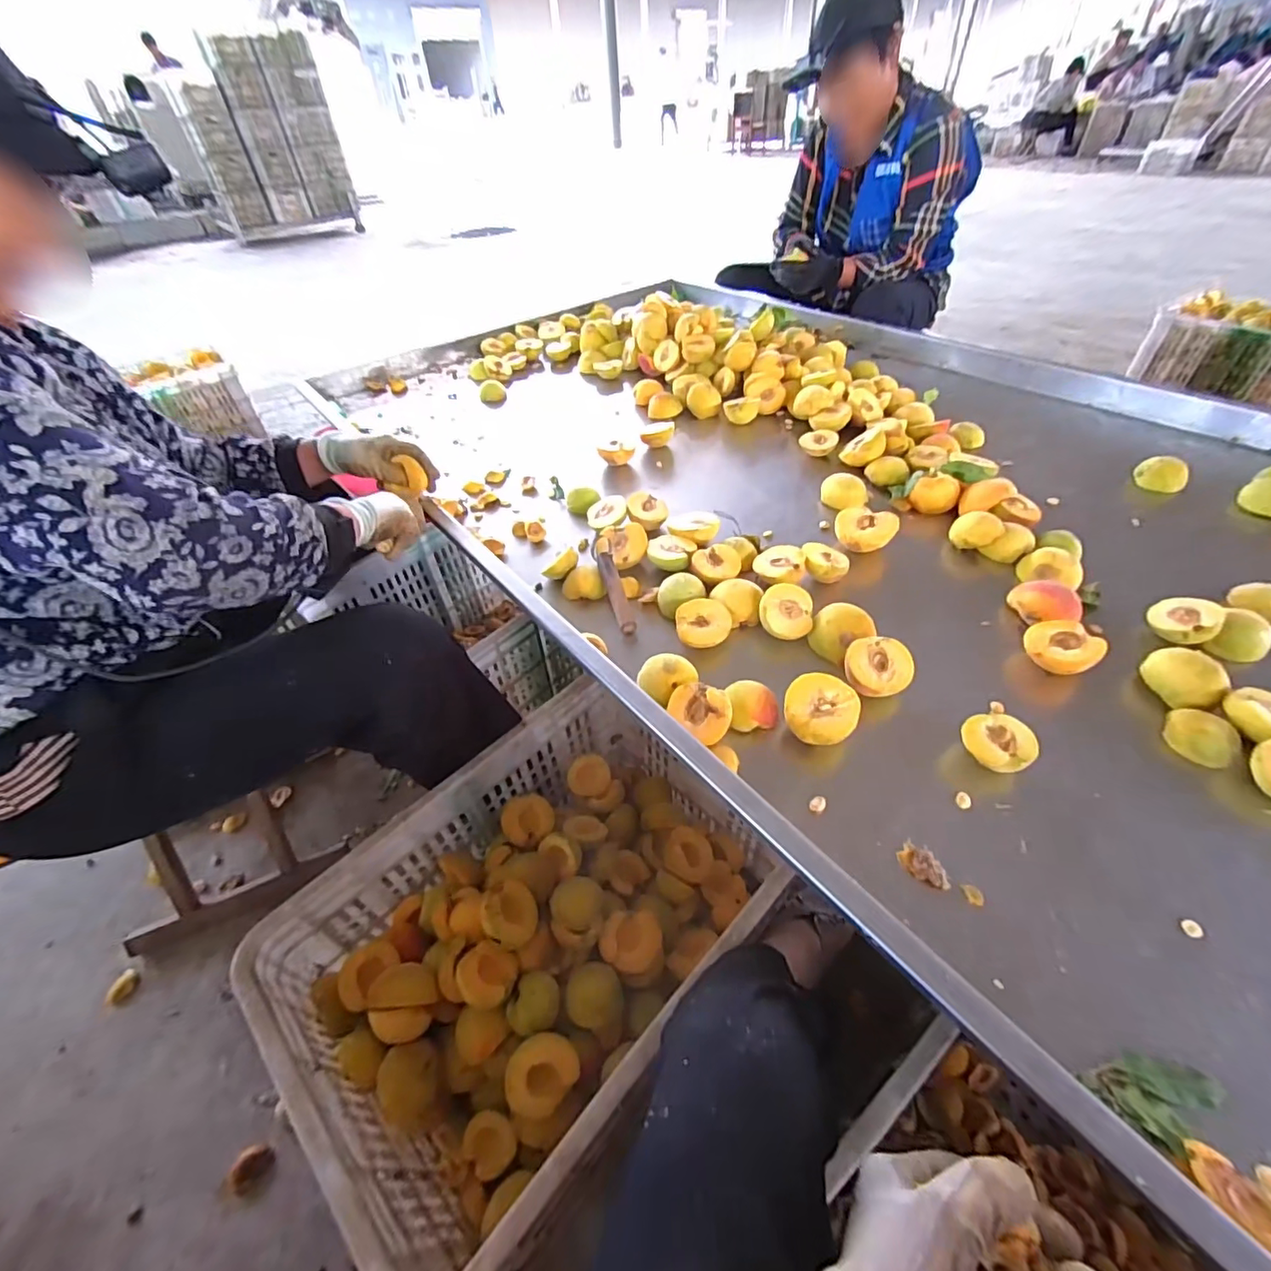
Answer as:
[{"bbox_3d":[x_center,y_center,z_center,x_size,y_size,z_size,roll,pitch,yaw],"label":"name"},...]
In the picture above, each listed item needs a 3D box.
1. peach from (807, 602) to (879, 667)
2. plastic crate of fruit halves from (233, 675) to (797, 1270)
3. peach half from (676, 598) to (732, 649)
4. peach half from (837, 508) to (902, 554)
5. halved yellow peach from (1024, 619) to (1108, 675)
[{"bbox_3d":[0.228,-0.001,0.598,0.064,0.049,0.056,-23,48,-18],"label":"peach"},{"bbox_3d":[-0.092,0.333,0.636,0.349,0.225,0.494,33,55,32],"label":"plastic crate of fruit halves"},{"bbox_3d":[0.075,-0.010,0.612,0.058,0.029,0.060,5,60,-2],"label":"peach half"},{"bbox_3d":[0.302,-0.134,0.718,0.076,0.050,0.060,16,48,19],"label":"peach half"},{"bbox_3d":[0.440,0.016,0.564,0.060,0.039,0.066,-33,51,-26],"label":"halved yellow peach"}]

